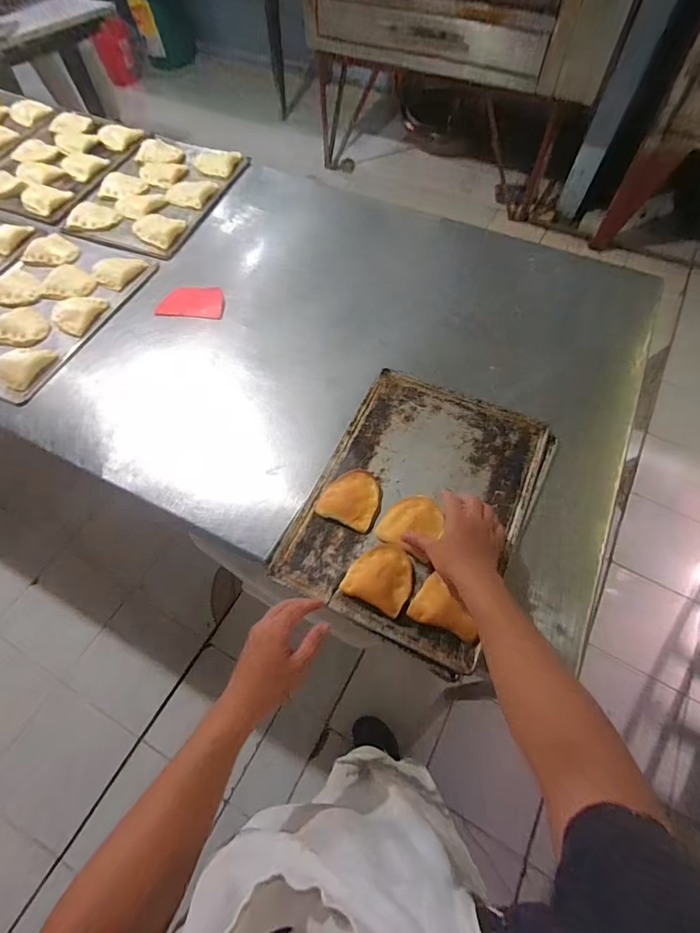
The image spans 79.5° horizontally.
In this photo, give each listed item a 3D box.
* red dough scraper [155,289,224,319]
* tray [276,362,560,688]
[{"bbox_3d":[-0.354,-0.368,0.942,0.145,0.006,0.076,4,76,1],"label":"red dough scraper"},{"bbox_3d":[0.119,0.049,0.697,0.331,0.033,0.452,24,67,14],"label":"tray"}]

